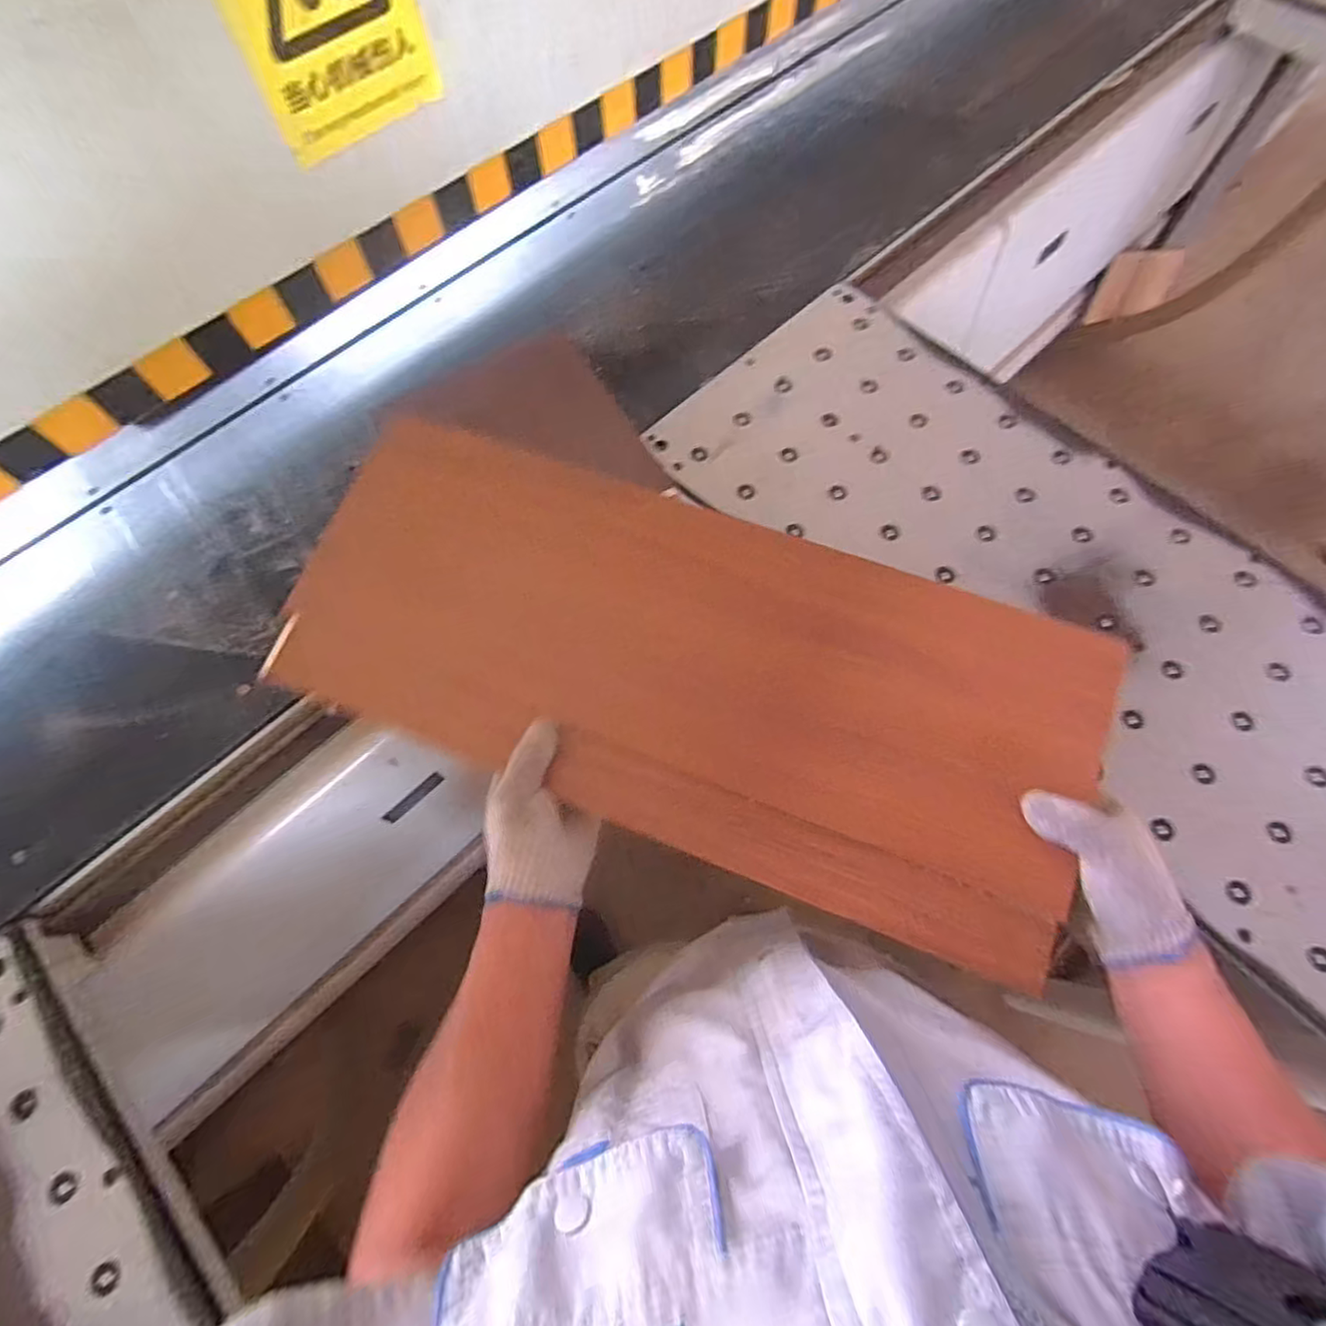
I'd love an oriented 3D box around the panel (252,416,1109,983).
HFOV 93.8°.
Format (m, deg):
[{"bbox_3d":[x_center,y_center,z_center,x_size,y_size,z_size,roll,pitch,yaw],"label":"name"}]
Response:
[{"bbox_3d":[0.008,-0.004,0.494,0.631,0.026,0.265,19,79,11],"label":"panel"}]

